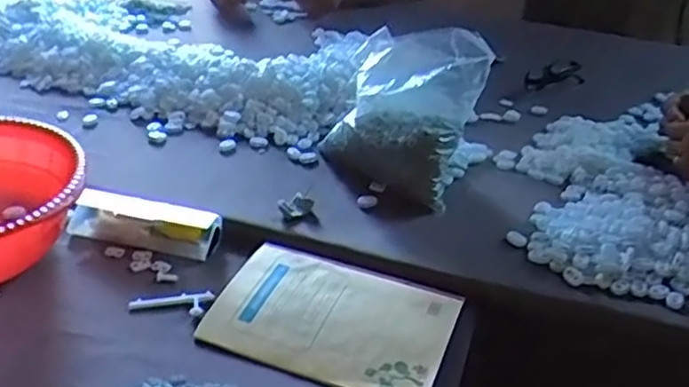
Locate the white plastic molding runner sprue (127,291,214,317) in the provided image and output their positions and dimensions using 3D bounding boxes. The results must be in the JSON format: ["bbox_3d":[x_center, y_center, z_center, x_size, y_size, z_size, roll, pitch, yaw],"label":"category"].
[{"bbox_3d":[-0.157,0.100,0.640,0.075,0.006,0.024,0,32,-7],"label":"white plastic molding runner sprue"}]

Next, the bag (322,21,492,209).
[{"bbox_3d":[0.064,-0.097,0.807,0.162,0.167,0.135,15,33,18],"label":"bag"}]

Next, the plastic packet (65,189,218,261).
[{"bbox_3d":[-0.206,0.030,0.718,0.158,0.039,0.039,10,32,10],"label":"plastic packet"}]

